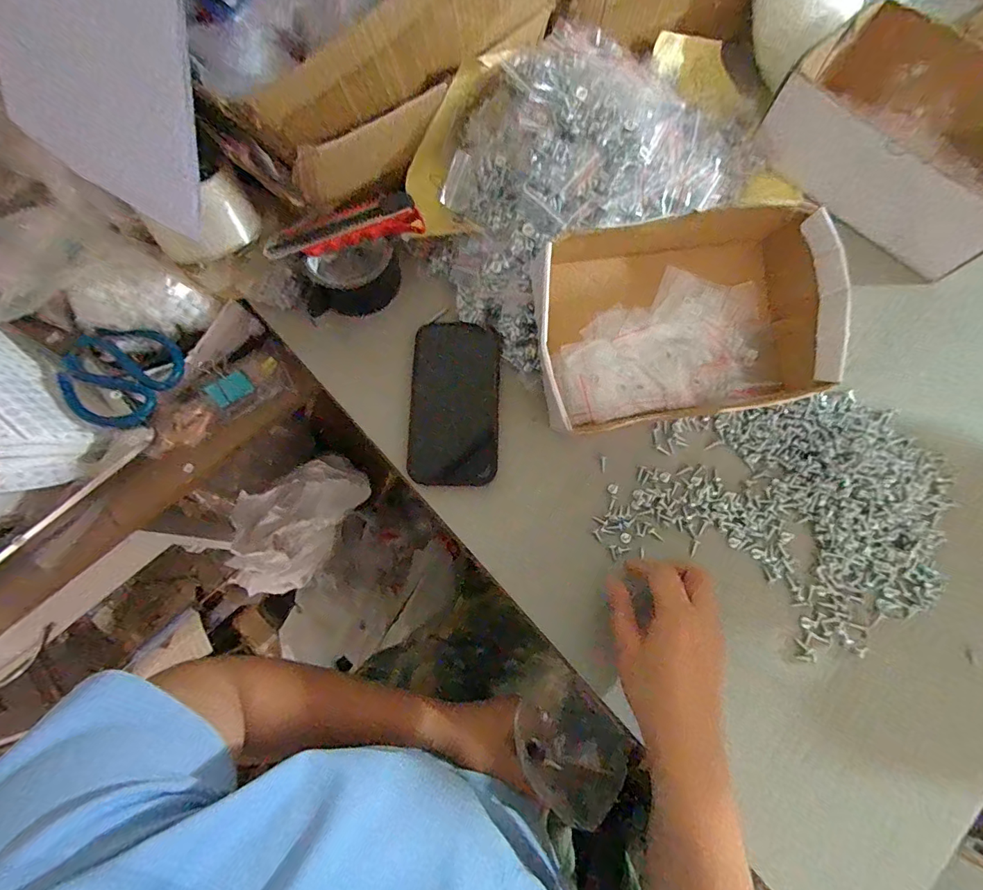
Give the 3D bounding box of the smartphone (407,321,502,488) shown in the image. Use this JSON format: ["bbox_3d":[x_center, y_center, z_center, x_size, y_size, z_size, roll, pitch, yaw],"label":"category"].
[{"bbox_3d":[-0.034,-0.041,0.424,0.081,0.004,0.158,2,74,1],"label":"smartphone"}]

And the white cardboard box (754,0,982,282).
[{"bbox_3d":[0.429,-0.315,0.459,0.187,0.076,0.243,-40,77,-10],"label":"white cardboard box"}]

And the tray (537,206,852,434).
[{"bbox_3d":[0.171,-0.116,0.399,0.260,0.078,0.187,-6,90,-4],"label":"tray"}]

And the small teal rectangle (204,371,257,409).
[{"bbox_3d":[-0.285,-0.060,0.492,0.040,0.007,0.027,-41,122,-26],"label":"small teal rectangle"}]

